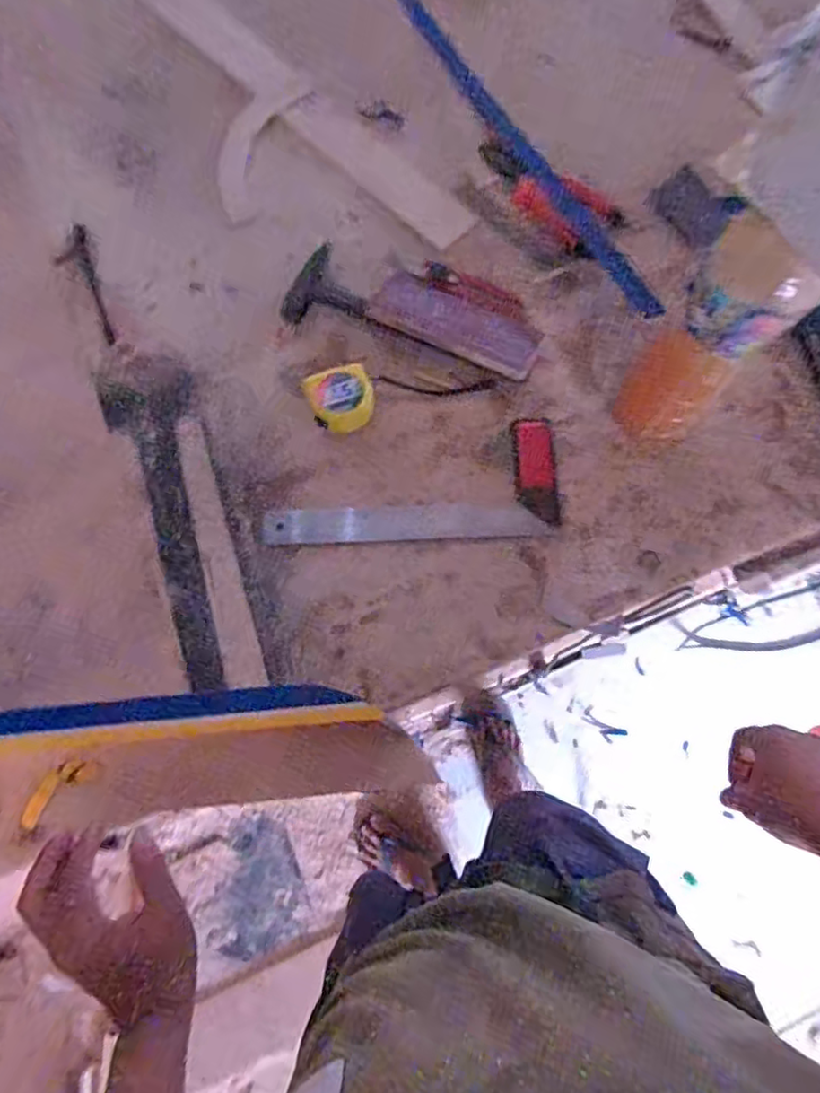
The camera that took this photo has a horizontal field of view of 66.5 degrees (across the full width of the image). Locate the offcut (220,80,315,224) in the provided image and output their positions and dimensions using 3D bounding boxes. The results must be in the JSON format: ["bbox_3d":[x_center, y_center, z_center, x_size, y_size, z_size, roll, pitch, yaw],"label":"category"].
[{"bbox_3d":[-0.189,-0.485,0.758,0.071,0.014,0.207,18,77,5],"label":"offcut"}]

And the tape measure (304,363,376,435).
[{"bbox_3d":[-0.071,-0.152,0.654,0.066,0.031,0.065,-18,77,-4],"label":"tape measure"}]

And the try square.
[{"bbox_3d":[0.002,-0.059,0.650,0.301,0.015,0.117,-5,77,-1],"label":"try square"}]

